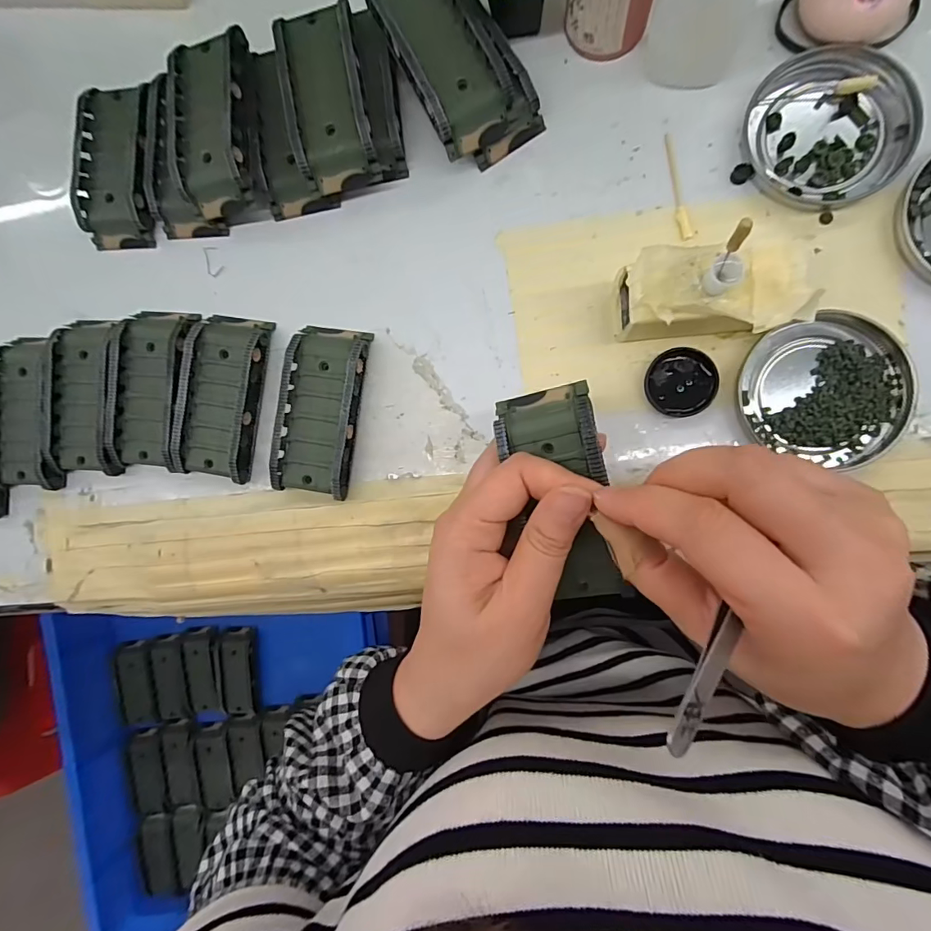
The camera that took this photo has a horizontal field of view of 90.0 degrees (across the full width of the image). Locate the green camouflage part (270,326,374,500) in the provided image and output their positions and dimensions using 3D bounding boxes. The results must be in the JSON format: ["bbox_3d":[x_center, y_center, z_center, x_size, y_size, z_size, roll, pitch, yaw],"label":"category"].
[{"bbox_3d":[-0.084,-0.033,0.270,0.043,0.019,0.095,8,90,8],"label":"green camouflage part"}]

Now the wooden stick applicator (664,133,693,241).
[{"bbox_3d":[0.114,-0.151,0.250,0.006,0.004,0.059,-11,87,7],"label":"wooden stick applicator"}]

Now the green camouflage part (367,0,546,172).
[{"bbox_3d":[-0.006,-0.219,0.254,0.056,0.035,0.098,-31,85,6],"label":"green camouflage part"}]

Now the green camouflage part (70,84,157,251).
[{"bbox_3d":[-0.217,-0.188,0.292,0.049,0.016,0.096,2,89,8],"label":"green camouflage part"}]

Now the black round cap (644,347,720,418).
[{"bbox_3d":[0.114,-0.044,0.246,0.035,0.007,0.035,0,89,8],"label":"black round cap"}]

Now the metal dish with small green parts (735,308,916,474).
[{"bbox_3d":[0.182,-0.036,0.236,0.074,0.007,0.077,0,89,8],"label":"metal dish with small green parts"}]

